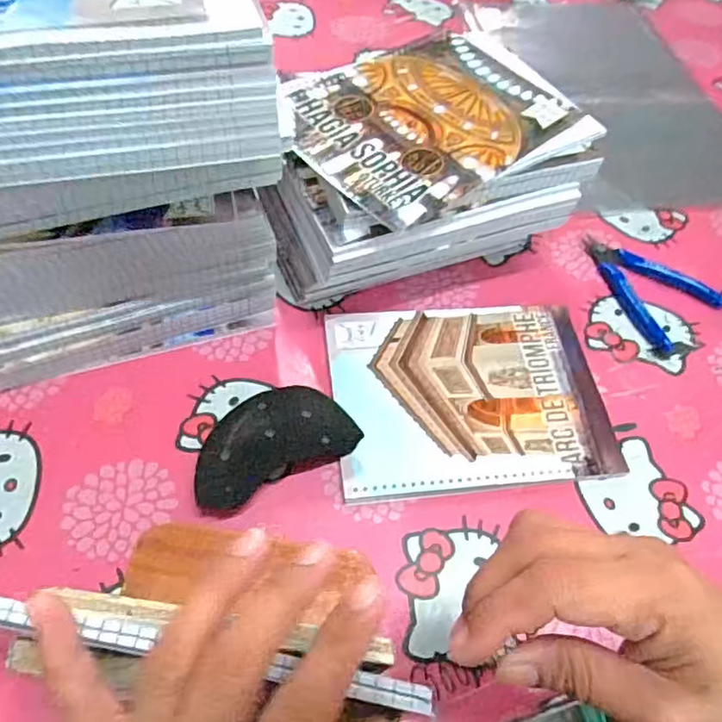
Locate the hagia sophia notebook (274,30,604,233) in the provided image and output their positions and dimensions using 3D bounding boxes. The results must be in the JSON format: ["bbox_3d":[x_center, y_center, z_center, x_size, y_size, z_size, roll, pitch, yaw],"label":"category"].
[{"bbox_3d":[0.053,-0.180,0.432,0.203,0.011,0.154,-29,63,-22],"label":"hagia sophia notebook"}]

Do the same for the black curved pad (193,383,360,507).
[{"bbox_3d":[-0.060,0.053,0.388,0.103,0.028,0.058,-21,61,-19],"label":"black curved pad"}]

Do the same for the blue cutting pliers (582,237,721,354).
[{"bbox_3d":[0.238,-0.068,0.508,0.083,0.013,0.117,-35,66,-25],"label":"blue cutting pliers"}]

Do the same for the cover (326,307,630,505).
[{"bbox_3d":[0.080,0.023,0.435,0.196,0.008,0.145,-3,57,-8],"label":"cover"}]

